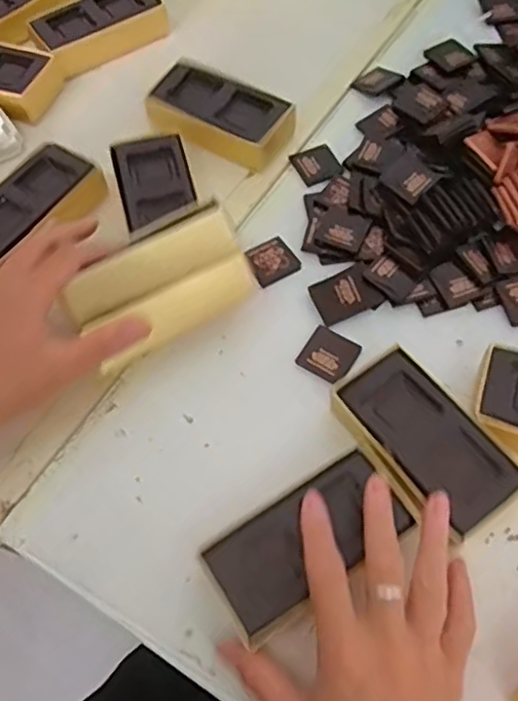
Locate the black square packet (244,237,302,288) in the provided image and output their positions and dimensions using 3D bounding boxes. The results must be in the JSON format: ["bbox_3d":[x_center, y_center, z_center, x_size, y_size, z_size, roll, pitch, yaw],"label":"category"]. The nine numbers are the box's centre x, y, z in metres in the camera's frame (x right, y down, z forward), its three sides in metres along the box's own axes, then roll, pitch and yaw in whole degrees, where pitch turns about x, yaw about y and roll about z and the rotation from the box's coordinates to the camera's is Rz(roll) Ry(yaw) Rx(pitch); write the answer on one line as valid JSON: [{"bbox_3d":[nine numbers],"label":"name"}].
[{"bbox_3d":[0.009,-0.065,0.471,0.035,0.006,0.033,-31,65,-14],"label":"black square packet"}]

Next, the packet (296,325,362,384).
[{"bbox_3d":[0.047,0.002,0.432,0.033,0.004,0.035,31,67,17],"label":"packet"}]

